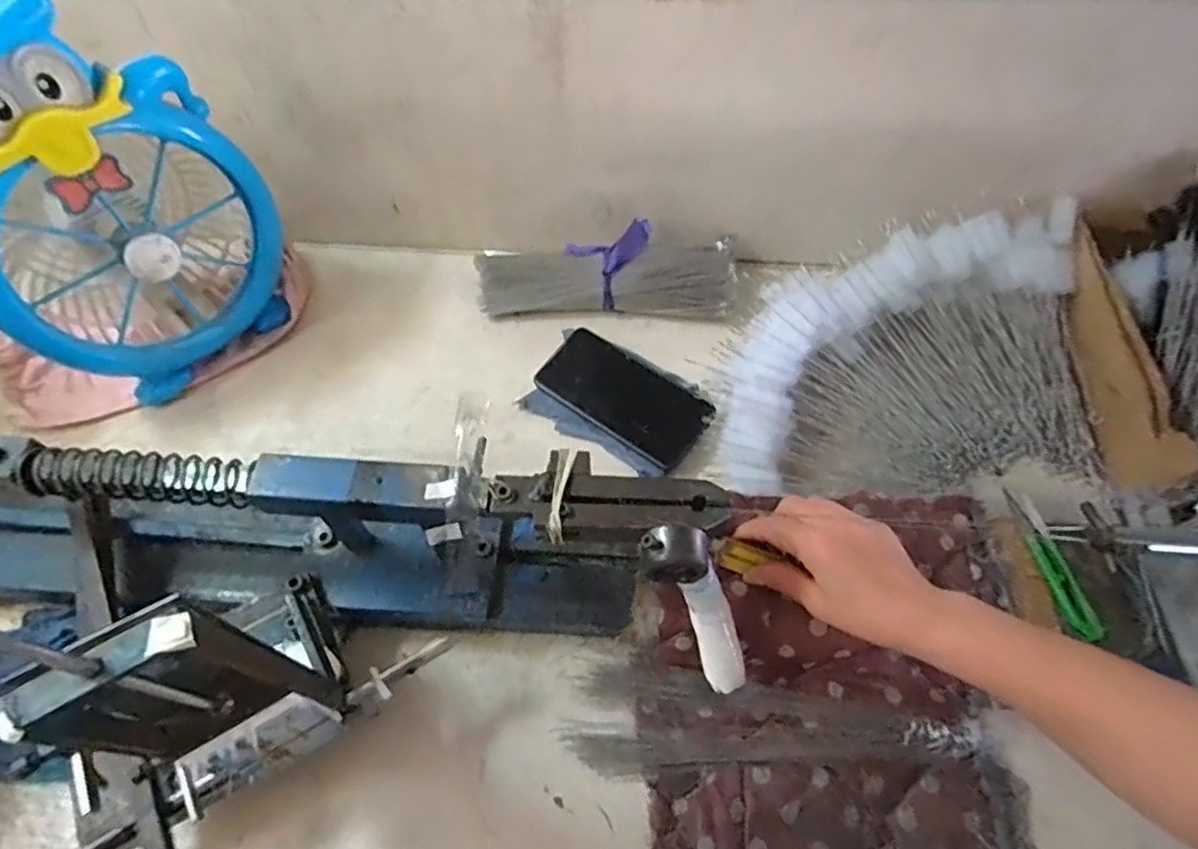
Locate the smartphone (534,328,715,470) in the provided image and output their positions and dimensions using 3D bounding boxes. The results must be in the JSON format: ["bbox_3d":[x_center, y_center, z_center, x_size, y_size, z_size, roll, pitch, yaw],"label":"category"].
[{"bbox_3d":[0.022,-0.028,0.596,0.157,0.007,0.076,36,76,17],"label":"smartphone"}]

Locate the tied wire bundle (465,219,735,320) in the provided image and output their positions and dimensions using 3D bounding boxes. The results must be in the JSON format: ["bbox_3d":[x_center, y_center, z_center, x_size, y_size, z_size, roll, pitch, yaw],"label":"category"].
[{"bbox_3d":[0.007,-0.152,0.649,0.254,0.070,0.075,3,58,1],"label":"tied wire bundle"}]

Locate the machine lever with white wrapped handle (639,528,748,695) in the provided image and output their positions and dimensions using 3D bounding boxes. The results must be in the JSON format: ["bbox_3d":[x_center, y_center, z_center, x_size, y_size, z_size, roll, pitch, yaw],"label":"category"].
[{"bbox_3d":[0.064,0.112,0.393,0.038,0.135,0.024,-39,31,-22],"label":"machine lever with white wrapped handle"}]

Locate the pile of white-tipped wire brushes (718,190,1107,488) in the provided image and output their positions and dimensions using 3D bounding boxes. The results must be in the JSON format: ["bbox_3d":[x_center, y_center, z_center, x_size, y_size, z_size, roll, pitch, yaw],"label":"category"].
[{"bbox_3d":[0.263,-0.062,0.571,0.340,0.088,0.229,-5,58,-4],"label":"pile of white-tipped wire brushes"}]

